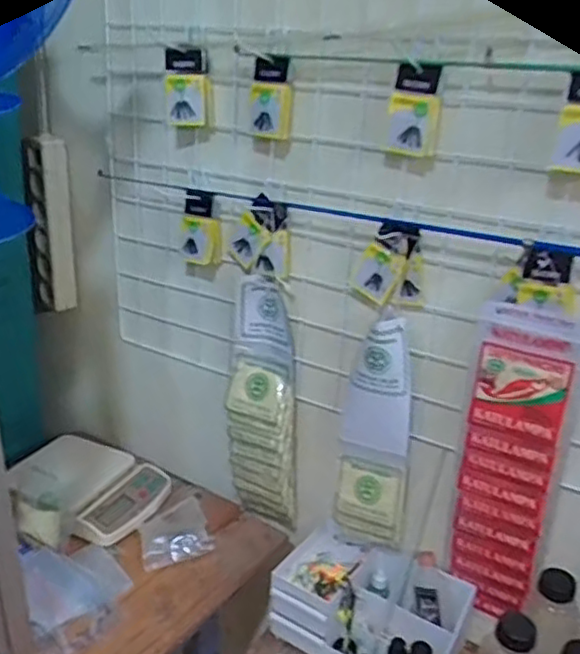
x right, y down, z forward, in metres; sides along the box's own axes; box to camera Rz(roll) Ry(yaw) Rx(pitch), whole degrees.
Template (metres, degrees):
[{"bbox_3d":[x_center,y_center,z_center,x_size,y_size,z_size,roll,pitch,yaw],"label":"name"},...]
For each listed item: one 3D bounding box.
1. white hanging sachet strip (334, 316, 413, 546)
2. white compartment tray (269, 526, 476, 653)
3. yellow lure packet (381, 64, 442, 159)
[{"bbox_3d":[0.107,0.139,0.863,0.091,0.312,0.028,10,23,22],"label":"white hanging sachet strip"},{"bbox_3d":[0.104,0.370,0.888,0.234,0.113,0.143,16,25,28],"label":"white compartment tray"},{"bbox_3d":[0.134,-0.233,0.720,0.054,0.092,0.016,14,18,16],"label":"yellow lure packet"}]

